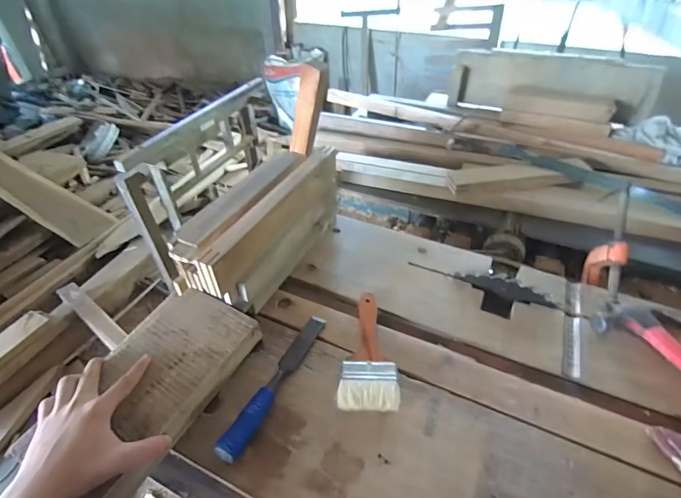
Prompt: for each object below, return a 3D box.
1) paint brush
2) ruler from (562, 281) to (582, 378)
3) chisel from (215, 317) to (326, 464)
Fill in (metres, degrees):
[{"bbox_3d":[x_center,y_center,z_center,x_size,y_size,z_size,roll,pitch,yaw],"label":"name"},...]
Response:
[{"bbox_3d":[0.039,0.136,0.519,0.073,0.016,0.178,2,42,2],"label":"paint brush"},{"bbox_3d":[0.347,0.113,0.555,0.024,0.005,0.177,18,48,18],"label":"ruler"},{"bbox_3d":[-0.081,0.165,0.480,0.026,0.024,0.218,18,45,18],"label":"chisel"}]

